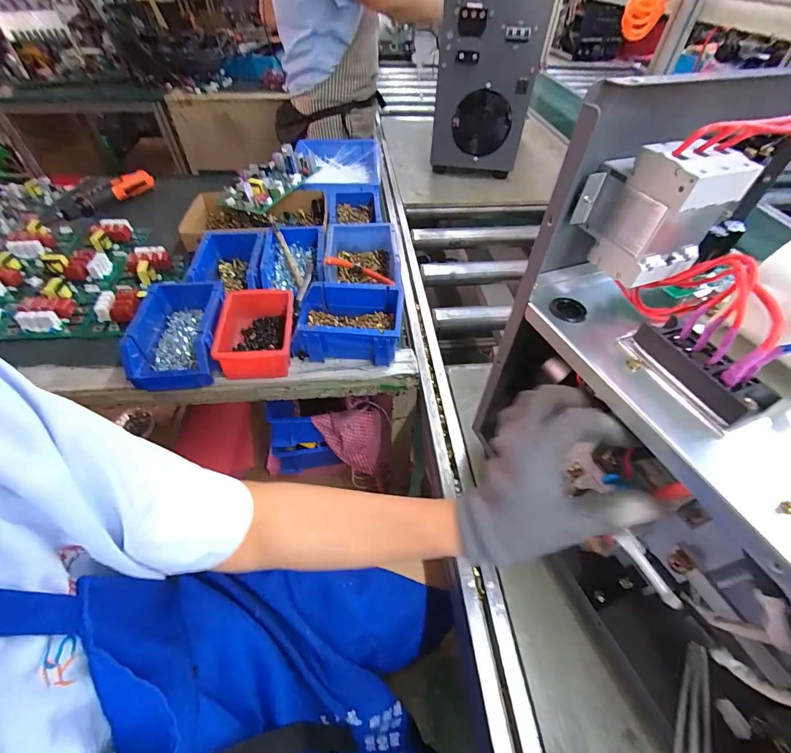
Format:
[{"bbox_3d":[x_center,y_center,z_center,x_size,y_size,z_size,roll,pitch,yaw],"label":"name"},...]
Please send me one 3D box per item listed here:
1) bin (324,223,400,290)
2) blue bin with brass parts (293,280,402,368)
[{"bbox_3d":[-0.059,-0.186,0.639,0.132,0.066,0.199,-2,50,-3],"label":"bin"},{"bbox_3d":[-0.070,-0.078,0.546,0.156,0.067,0.100,5,50,3],"label":"blue bin with brass parts"}]

